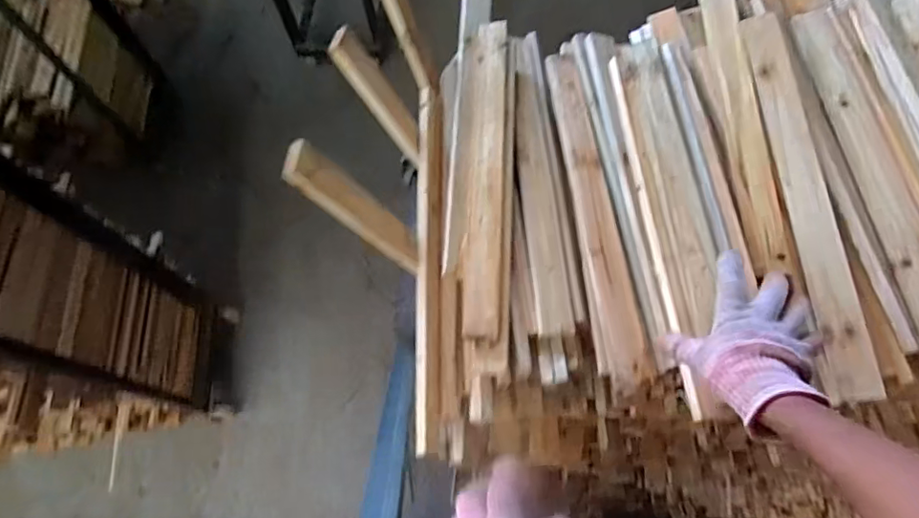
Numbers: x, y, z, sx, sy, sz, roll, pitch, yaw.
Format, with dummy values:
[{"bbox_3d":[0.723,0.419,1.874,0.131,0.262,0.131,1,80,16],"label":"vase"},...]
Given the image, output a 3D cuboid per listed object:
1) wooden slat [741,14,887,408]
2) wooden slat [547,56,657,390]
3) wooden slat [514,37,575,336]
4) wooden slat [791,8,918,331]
[{"bbox_3d":[0.411,-0.082,0.657,0.046,0.014,0.482,-12,71,26],"label":"wooden slat"},{"bbox_3d":[0.175,-0.078,0.727,0.051,0.021,0.486,-6,64,-3],"label":"wooden slat"},{"bbox_3d":[0.105,-0.126,0.770,0.047,0.018,0.476,-3,64,-2],"label":"wooden slat"},{"bbox_3d":[0.499,-0.108,0.661,0.050,0.013,0.486,-12,67,17],"label":"wooden slat"}]

